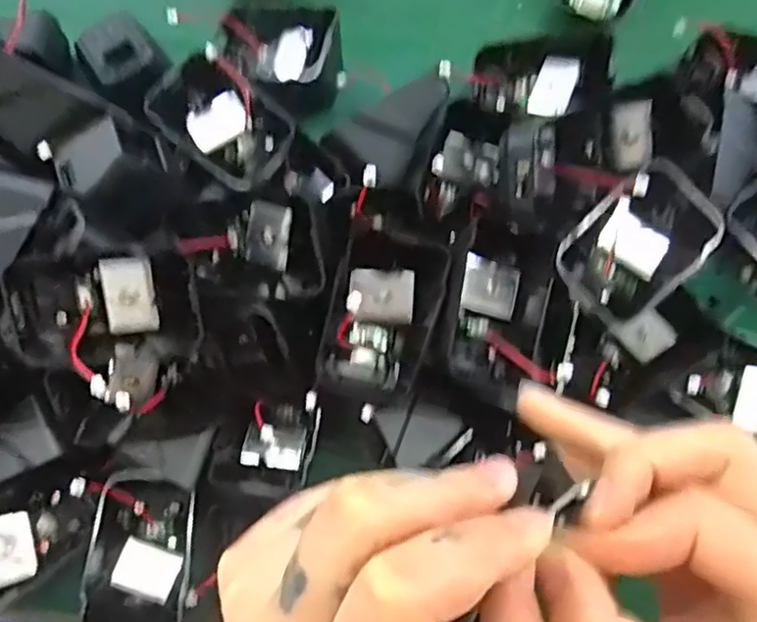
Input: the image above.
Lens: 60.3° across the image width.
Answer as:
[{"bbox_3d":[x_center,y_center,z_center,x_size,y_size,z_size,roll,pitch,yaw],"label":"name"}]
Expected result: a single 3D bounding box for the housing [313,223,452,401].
[{"bbox_3d":[0.000,0.002,0.275,0.043,0.024,0.073,13,103,-5],"label":"housing"}]

